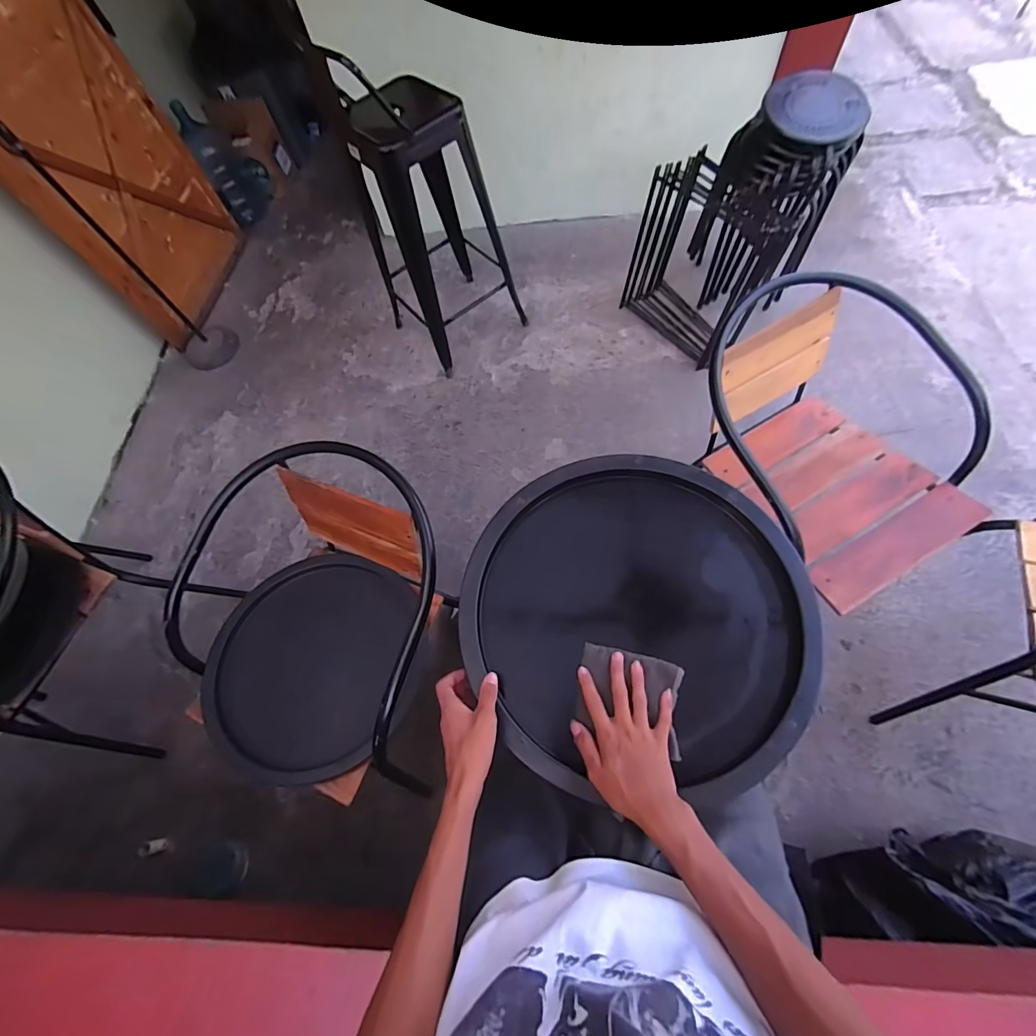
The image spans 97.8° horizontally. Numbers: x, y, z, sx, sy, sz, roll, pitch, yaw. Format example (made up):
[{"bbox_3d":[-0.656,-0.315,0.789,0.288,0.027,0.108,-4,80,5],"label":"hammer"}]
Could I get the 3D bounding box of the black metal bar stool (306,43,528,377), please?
[{"bbox_3d":[-0.275,-1.003,1.518,0.411,0.799,0.397,-40,68,-12],"label":"black metal bar stool"}]

